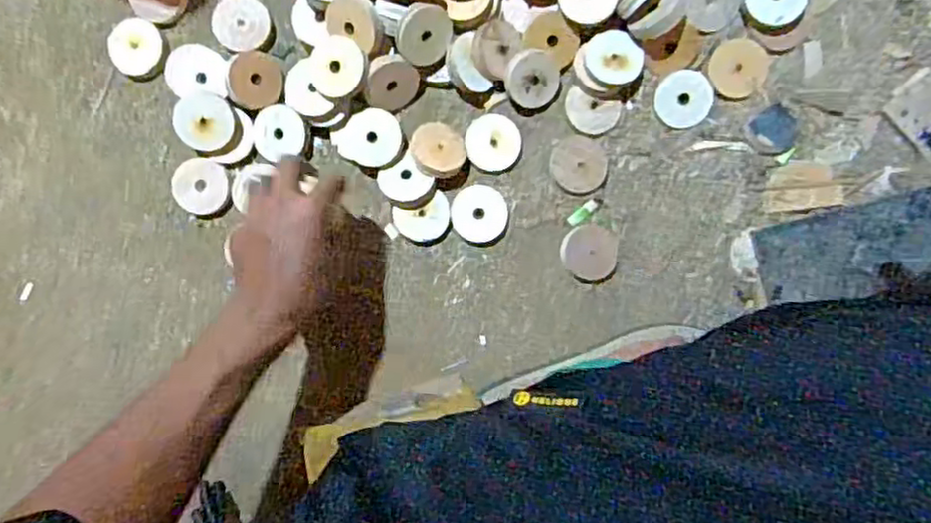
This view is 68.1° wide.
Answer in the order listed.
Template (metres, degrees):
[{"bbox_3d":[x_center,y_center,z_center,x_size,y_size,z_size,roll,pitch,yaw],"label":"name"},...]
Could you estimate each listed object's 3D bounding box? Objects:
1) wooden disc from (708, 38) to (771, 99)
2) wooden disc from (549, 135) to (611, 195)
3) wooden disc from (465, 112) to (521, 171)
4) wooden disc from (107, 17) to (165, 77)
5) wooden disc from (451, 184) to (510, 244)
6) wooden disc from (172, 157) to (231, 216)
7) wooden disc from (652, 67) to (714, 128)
[{"bbox_3d":[0.244,-0.172,0.615,0.049,0.004,0.051,2,97,12],"label":"wooden disc"},{"bbox_3d":[0.105,-0.088,0.630,0.052,0.004,0.050,0,95,4],"label":"wooden disc"},{"bbox_3d":[0.025,-0.108,0.626,0.050,0.006,0.050,0,95,4],"label":"wooden disc"},{"bbox_3d":[-0.306,-0.199,0.640,0.051,0.011,0.050,0,95,4],"label":"wooden disc"},{"bbox_3d":[0.013,-0.044,0.629,0.050,0.009,0.050,0,95,4],"label":"wooden disc"},{"bbox_3d":[-0.245,-0.070,0.640,0.051,0.015,0.050,0,95,4],"label":"wooden disc"},{"bbox_3d":[0.198,-0.147,0.626,0.050,0.012,0.050,0,95,4],"label":"wooden disc"}]

